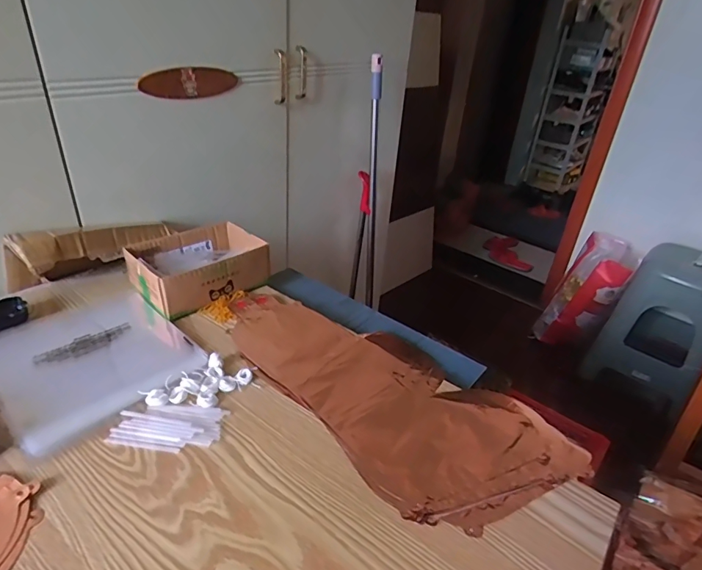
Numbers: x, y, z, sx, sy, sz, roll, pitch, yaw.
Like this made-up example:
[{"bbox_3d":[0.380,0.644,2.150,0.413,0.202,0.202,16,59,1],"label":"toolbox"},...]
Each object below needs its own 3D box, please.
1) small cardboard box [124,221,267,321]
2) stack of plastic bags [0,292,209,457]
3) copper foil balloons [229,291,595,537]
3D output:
[{"bbox_3d":[-0.238,-0.030,0.716,0.183,0.063,0.141,-23,40,-37],"label":"small cardboard box"},{"bbox_3d":[-0.331,0.081,0.579,0.251,0.012,0.202,30,39,36],"label":"stack of plastic bags"},{"bbox_3d":[0.035,0.116,0.568,0.211,0.014,0.437,-22,40,-37],"label":"copper foil balloons"}]

